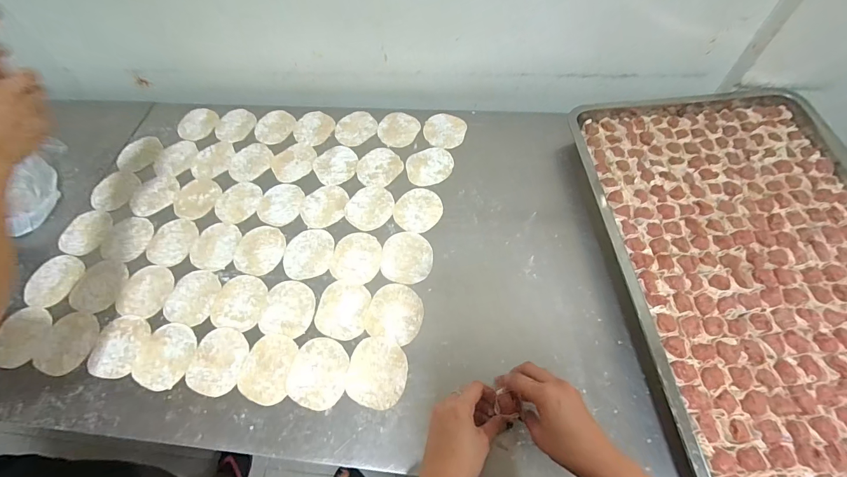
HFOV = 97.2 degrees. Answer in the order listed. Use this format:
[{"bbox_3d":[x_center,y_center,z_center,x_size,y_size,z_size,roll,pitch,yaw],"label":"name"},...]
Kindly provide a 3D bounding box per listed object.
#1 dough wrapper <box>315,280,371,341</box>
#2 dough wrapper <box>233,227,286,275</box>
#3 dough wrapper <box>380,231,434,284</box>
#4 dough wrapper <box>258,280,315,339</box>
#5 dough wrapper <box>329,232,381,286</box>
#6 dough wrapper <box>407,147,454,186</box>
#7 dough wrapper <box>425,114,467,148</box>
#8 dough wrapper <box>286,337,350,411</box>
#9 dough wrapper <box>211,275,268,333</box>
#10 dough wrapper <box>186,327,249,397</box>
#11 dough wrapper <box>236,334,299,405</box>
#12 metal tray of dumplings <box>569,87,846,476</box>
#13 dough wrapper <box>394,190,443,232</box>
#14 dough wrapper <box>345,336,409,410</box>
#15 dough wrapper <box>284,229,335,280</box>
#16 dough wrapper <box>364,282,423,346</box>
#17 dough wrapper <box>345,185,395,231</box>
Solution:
[{"bbox_3d":[-0.115,0.101,0.528,0.073,0.004,0.081,5,60,5],"label":"dough wrapper"},{"bbox_3d":[-0.259,0.018,0.589,0.079,0.004,0.086,-1,59,2],"label":"dough wrapper"},{"bbox_3d":[-0.025,0.028,0.568,0.076,0.004,0.084,5,60,5],"label":"dough wrapper"},{"bbox_3d":[-0.192,0.099,0.536,0.072,0.004,0.080,4,60,5],"label":"dough wrapper"},{"bbox_3d":[-0.103,0.029,0.571,0.076,0.004,0.083,8,60,7],"label":"dough wrapper"},{"bbox_3d":[0.012,-0.128,0.658,0.081,0.004,0.080,-1,59,2],"label":"dough wrapper"},{"bbox_3d":[0.039,-0.203,0.699,0.079,0.006,0.079,-1,59,2],"label":"dough wrapper"},{"bbox_3d":[-0.138,0.174,0.487,0.074,0.004,0.086,3,60,5],"label":"dough wrapper"},{"bbox_3d":[-0.269,0.093,0.546,0.077,0.004,0.080,9,60,8],"label":"dough wrapper"},{"bbox_3d":[-0.277,0.164,0.504,0.072,0.004,0.085,9,60,8],"label":"dough wrapper"},{"bbox_3d":[-0.208,0.171,0.494,0.068,0.004,0.087,3,60,4],"label":"dough wrapper"},{"bbox_3d":[0.457,0.022,0.520,0.391,0.055,0.603,-4,59,1],"label":"metal tray of dumplings"},{"bbox_3d":[-0.009,-0.048,0.610,0.076,0.004,0.083,-1,59,2],"label":"dough wrapper"},{"bbox_3d":[-0.059,0.172,0.485,0.077,0.004,0.085,8,60,7],"label":"dough wrapper"},{"bbox_3d":[-0.178,0.022,0.580,0.075,0.004,0.083,-8,59,-2],"label":"dough wrapper"},{"bbox_3d":[-0.038,0.103,0.524,0.078,0.004,0.080,15,61,11],"label":"dough wrapper"},{"bbox_3d":[-0.088,-0.053,0.619,0.077,0.004,0.084,-1,59,2],"label":"dough wrapper"}]

